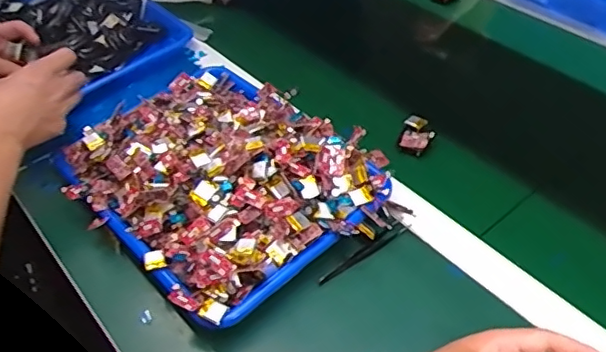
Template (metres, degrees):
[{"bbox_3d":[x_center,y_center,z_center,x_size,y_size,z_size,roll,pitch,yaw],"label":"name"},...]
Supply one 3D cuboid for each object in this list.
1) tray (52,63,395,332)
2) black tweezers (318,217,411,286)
[{"bbox_3d":[-0.096,-0.015,0.641,0.260,0.057,0.325,-37,53,-26],"label":"tray"},{"bbox_3d":[0.065,0.076,0.596,0.117,0.008,0.017,-33,52,-23],"label":"black tweezers"}]

